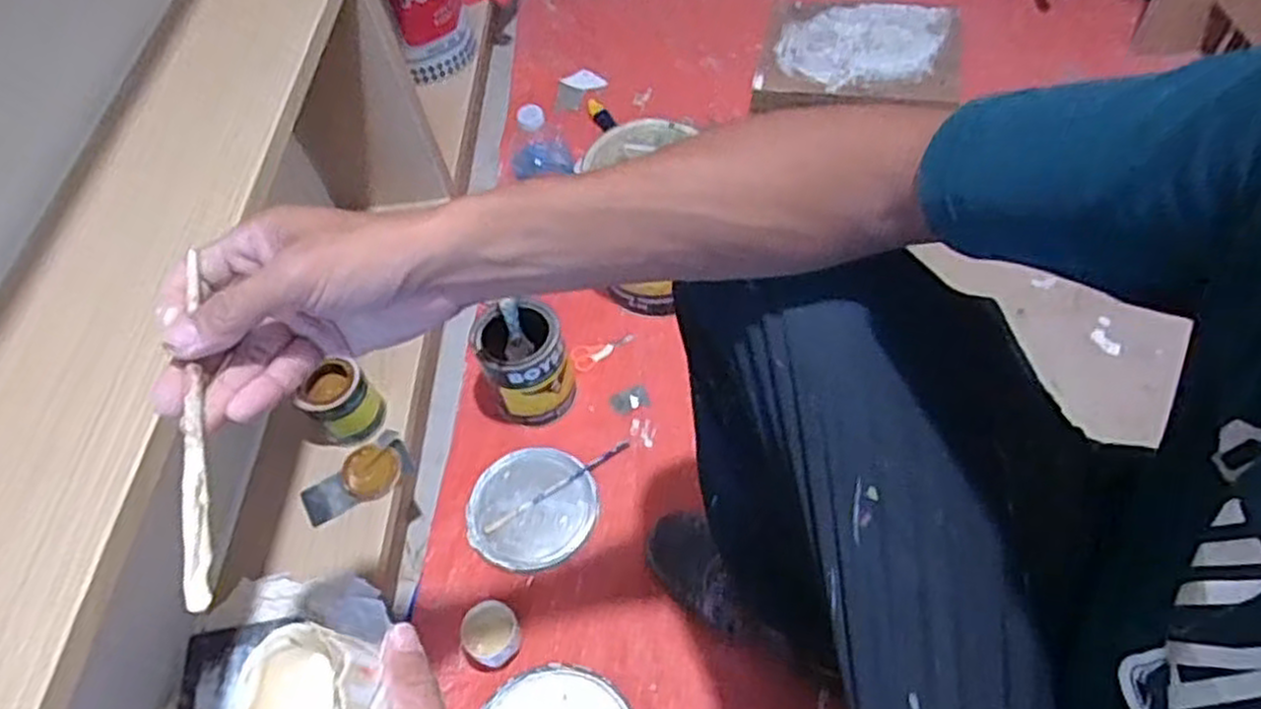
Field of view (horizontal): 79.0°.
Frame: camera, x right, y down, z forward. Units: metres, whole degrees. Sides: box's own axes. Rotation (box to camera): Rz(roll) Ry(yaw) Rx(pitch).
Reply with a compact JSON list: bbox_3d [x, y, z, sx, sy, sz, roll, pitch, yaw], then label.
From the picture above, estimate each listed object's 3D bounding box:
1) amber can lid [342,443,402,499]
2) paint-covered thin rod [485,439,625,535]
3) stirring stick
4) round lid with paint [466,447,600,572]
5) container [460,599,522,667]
[{"bbox_3d":[-0.274,0.123,0.804,0.058,0.015,0.058,-3,55,5],"label":"amber can lid"},{"bbox_3d":[-0.084,0.153,0.894,0.191,0.007,0.012,-29,56,-16],"label":"paint-covered thin rod"},{"bbox_3d":[-0.190,0.026,0.335,0.010,0.007,0.166,-13,66,-5],"label":"stirring stick"},{"bbox_3d":[-0.112,0.177,0.887,0.144,0.016,0.144,-3,55,5],"label":"round lid with paint"},{"bbox_3d":[-0.144,0.289,0.789,0.057,0.027,0.062,-3,55,5],"label":"container"}]

